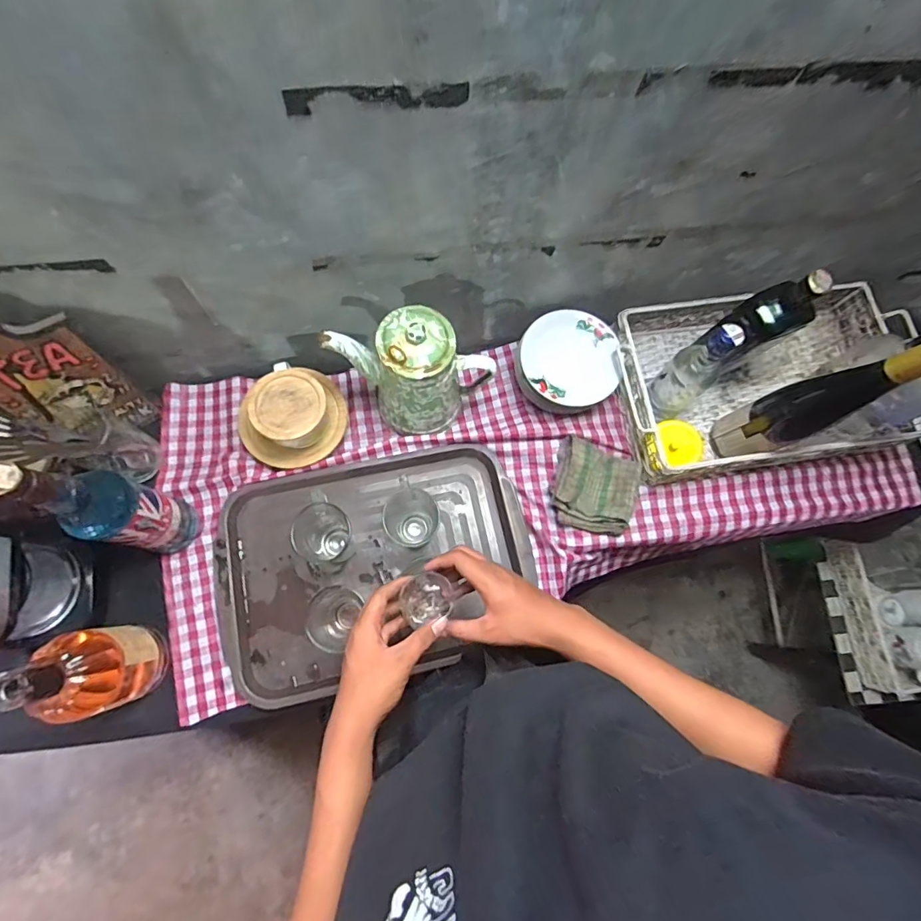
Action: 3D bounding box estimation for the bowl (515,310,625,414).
[{"bbox_3d":[0.159,-0.137,0.724,0.137,0.082,0.147,1,74,-4],"label":"bowl"}]

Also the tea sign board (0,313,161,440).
[{"bbox_3d":[-0.521,-0.108,0.592,0.131,0.271,0.023,-32,61,-15],"label":"tea sign board"}]

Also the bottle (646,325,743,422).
[{"bbox_3d":[0.313,-0.117,0.656,0.062,0.211,0.061,-37,80,-13],"label":"bottle"}]

